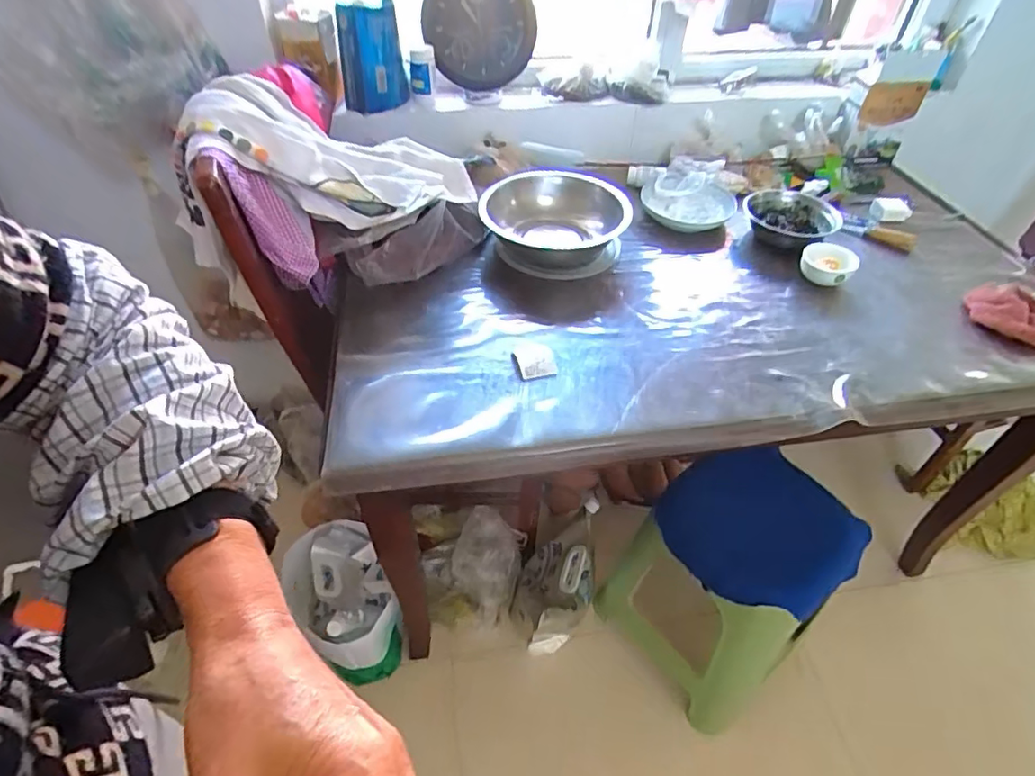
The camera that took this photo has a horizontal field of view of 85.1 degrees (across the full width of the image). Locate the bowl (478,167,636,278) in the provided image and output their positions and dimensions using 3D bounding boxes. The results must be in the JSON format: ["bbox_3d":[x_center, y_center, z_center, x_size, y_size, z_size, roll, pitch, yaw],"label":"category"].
[{"bbox_3d":[0.070,-0.324,1.098,0.283,0.084,0.241,7,47,5],"label":"bowl"}]

